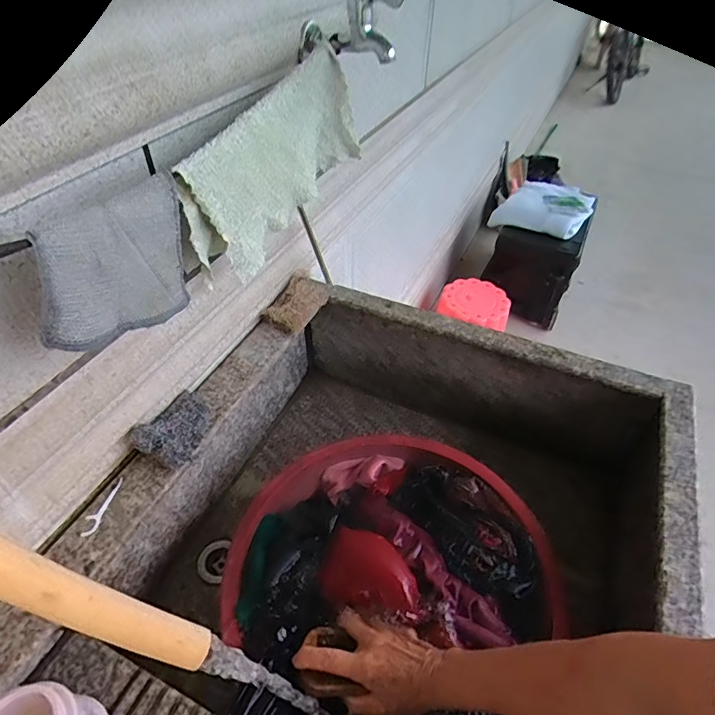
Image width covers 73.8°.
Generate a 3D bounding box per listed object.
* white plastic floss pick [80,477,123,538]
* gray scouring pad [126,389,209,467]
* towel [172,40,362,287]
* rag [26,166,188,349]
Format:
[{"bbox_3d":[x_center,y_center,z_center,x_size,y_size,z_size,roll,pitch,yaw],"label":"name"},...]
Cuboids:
[{"bbox_3d":[-0.271,0.157,0.507,0.016,0.004,0.067,8,46,5],"label":"white plastic floss pick"},{"bbox_3d":[-0.211,0.081,0.559,0.063,0.022,0.094,47,38,-12],"label":"gray scouring pad"},{"bbox_3d":[-0.083,-0.208,0.526,0.052,0.157,0.279,18,48,15],"label":"towel"},{"bbox_3d":[-0.187,-0.068,0.382,0.017,0.108,0.149,21,48,17],"label":"rag"}]

